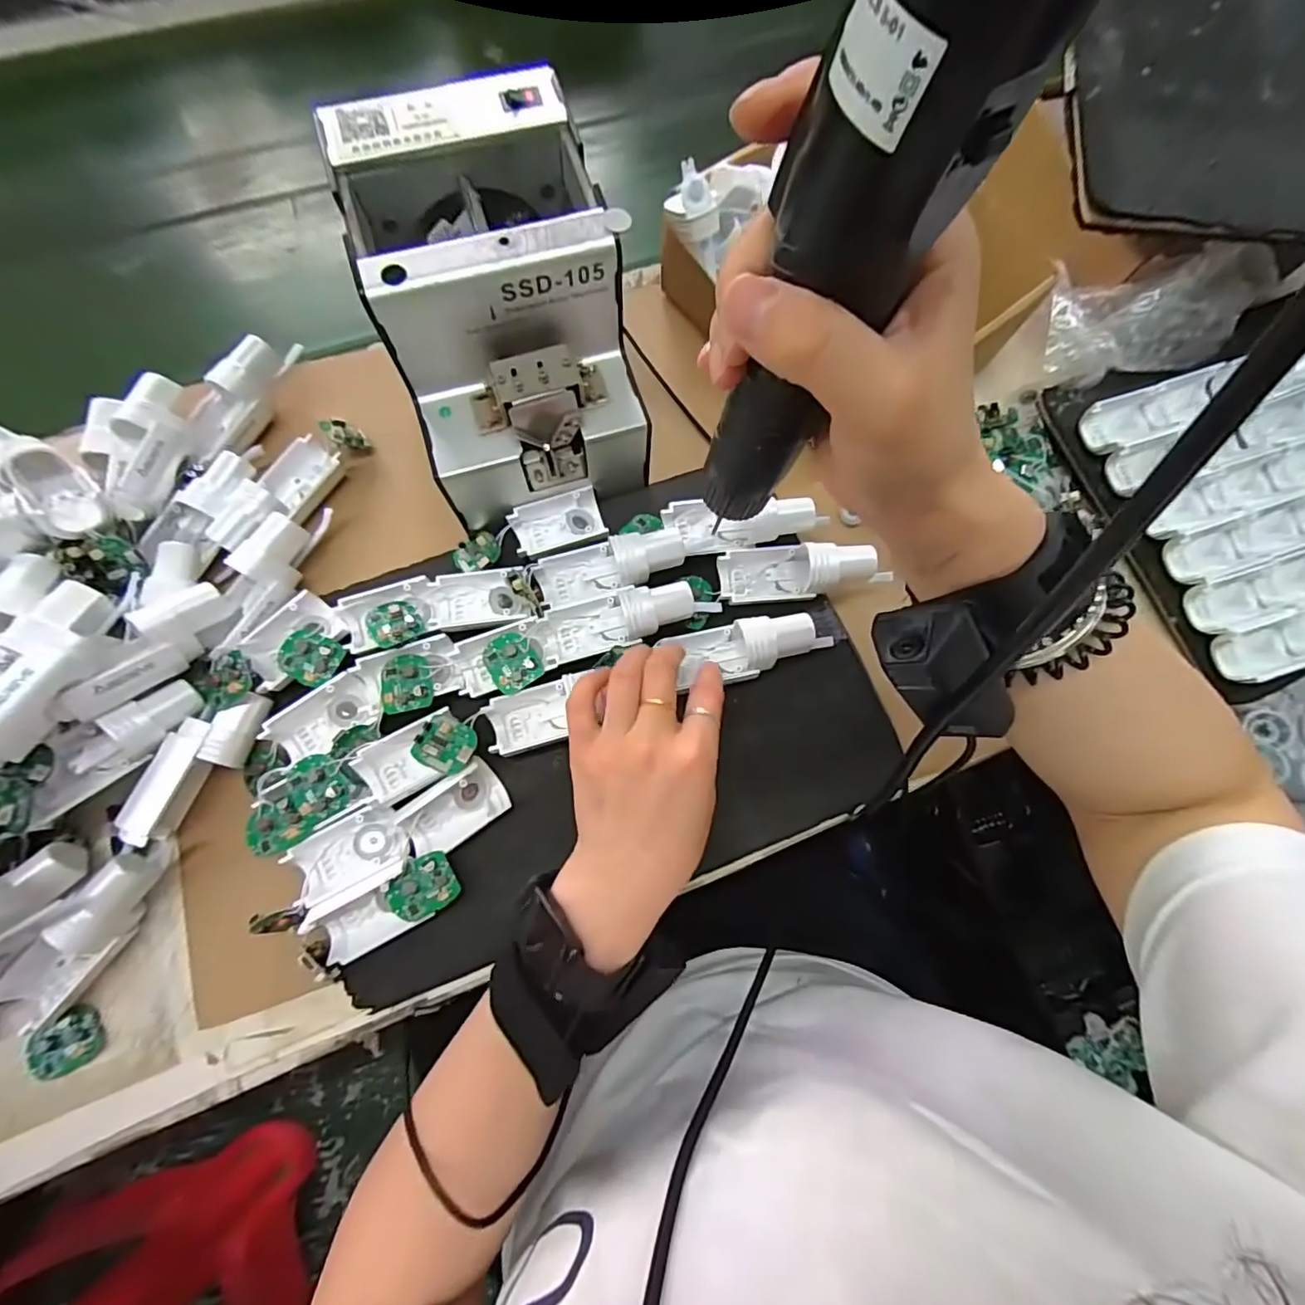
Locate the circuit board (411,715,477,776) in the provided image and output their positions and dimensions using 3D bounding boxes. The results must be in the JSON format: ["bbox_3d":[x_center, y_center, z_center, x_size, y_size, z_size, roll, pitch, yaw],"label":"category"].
[{"bbox_3d":[-0.114,0.051,0.313,0.033,0.012,0.028,25,75,4],"label":"circuit board"}]

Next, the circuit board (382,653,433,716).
[{"bbox_3d":[-0.141,0.018,0.327,0.027,0.006,0.034,-5,74,-10],"label":"circuit board"}]

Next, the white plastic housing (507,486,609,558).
[{"bbox_3d":[-0.060,-0.081,0.364,0.057,0.021,0.034,-19,76,-8],"label":"white plastic housing"}]

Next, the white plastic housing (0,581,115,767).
[{"bbox_3d":[-0.305,0.006,0.272,0.027,0.021,0.091,16,75,2],"label":"white plastic housing"}]

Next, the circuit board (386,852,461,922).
[{"bbox_3d":[-0.124,0.127,0.305,0.033,0.005,0.030,-26,91,-20],"label":"circuit board"}]

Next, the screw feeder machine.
[{"bbox_3d":[-0.087,-0.188,0.335,0.131,0.141,0.175,-17,76,-7],"label":"screw feeder machine"}]

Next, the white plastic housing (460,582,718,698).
[{"bbox_3d":[-0.039,-0.017,0.338,0.157,0.034,0.037,-18,76,-7],"label":"white plastic housing"}]

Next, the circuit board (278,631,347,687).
[{"bbox_3d":[-0.199,0.003,0.329,0.034,0.005,0.029,22,79,1],"label":"circuit board"}]

